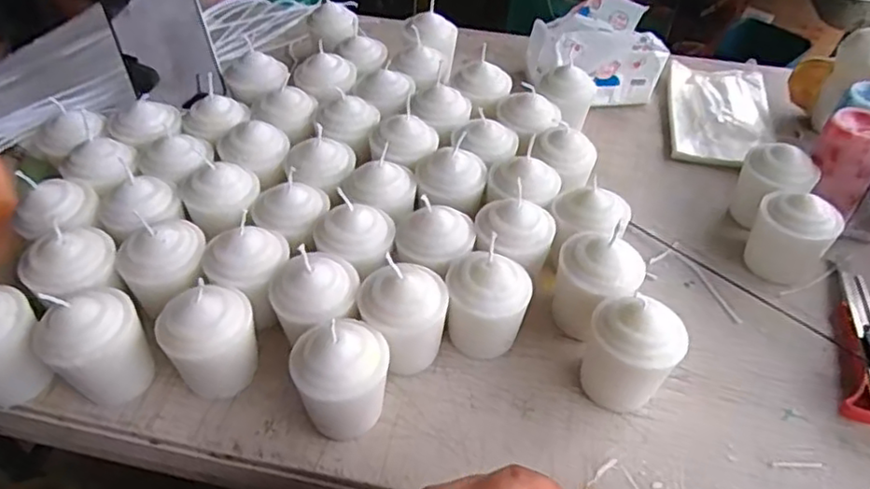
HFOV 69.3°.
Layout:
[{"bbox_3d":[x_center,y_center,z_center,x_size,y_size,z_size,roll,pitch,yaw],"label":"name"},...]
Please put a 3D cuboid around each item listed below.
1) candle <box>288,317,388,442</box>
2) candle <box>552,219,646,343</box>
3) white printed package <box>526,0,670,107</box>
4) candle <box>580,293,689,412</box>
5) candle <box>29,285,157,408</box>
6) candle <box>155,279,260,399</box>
[{"bbox_3d":[-0.056,0.088,0.381,0.054,0.077,0.049,-4,47,-5],"label":"candle"},{"bbox_3d":[0.112,0.026,0.441,0.051,0.075,0.050,0,46,0],"label":"candle"},{"bbox_3d":[0.170,-0.207,0.671,0.129,0.076,0.085,-3,47,-4],"label":"white printed package"},{"bbox_3d":[0.123,0.072,0.401,0.056,0.076,0.054,22,50,19],"label":"candle"},{"bbox_3d":[-0.219,0.058,0.401,0.059,0.077,0.054,0,46,0],"label":"candle"},{"bbox_3d":[-0.141,0.062,0.402,0.054,0.077,0.045,-23,51,-21],"label":"candle"}]

